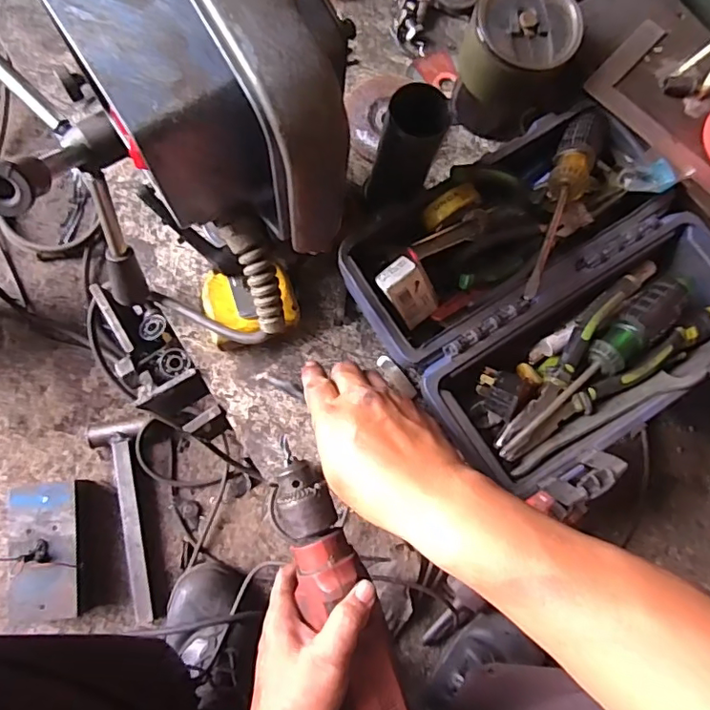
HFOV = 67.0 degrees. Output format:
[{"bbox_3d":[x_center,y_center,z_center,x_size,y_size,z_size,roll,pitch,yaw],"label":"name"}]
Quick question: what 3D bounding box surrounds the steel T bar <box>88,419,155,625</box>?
[{"bbox_3d":[-0.295,0.216,0.707,0.072,0.033,0.253,-11,79,-8],"label":"steel T bar"}]

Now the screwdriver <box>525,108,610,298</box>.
[{"bbox_3d":[0.160,-0.122,0.413,0.031,0.030,0.218,27,61,1],"label":"screwdriver"}]

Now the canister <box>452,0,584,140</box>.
[{"bbox_3d":[0.137,-0.249,0.479,0.094,0.115,0.084,37,77,3],"label":"canister"}]

